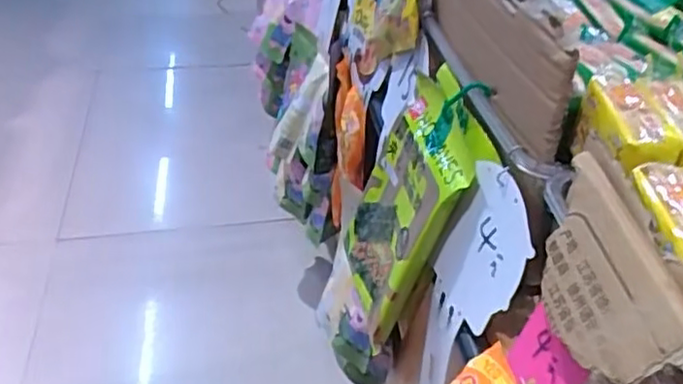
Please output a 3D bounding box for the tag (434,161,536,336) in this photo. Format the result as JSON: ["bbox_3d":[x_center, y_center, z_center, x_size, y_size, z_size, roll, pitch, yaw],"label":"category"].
[{"bbox_3d":[0.108,0.046,0.516,0.010,0.123,0.081,1,39,-24],"label":"tag"}]

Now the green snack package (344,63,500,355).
[{"bbox_3d":[0.057,0.011,0.617,0.028,0.223,0.140,10,35,-23],"label":"green snack package"}]

